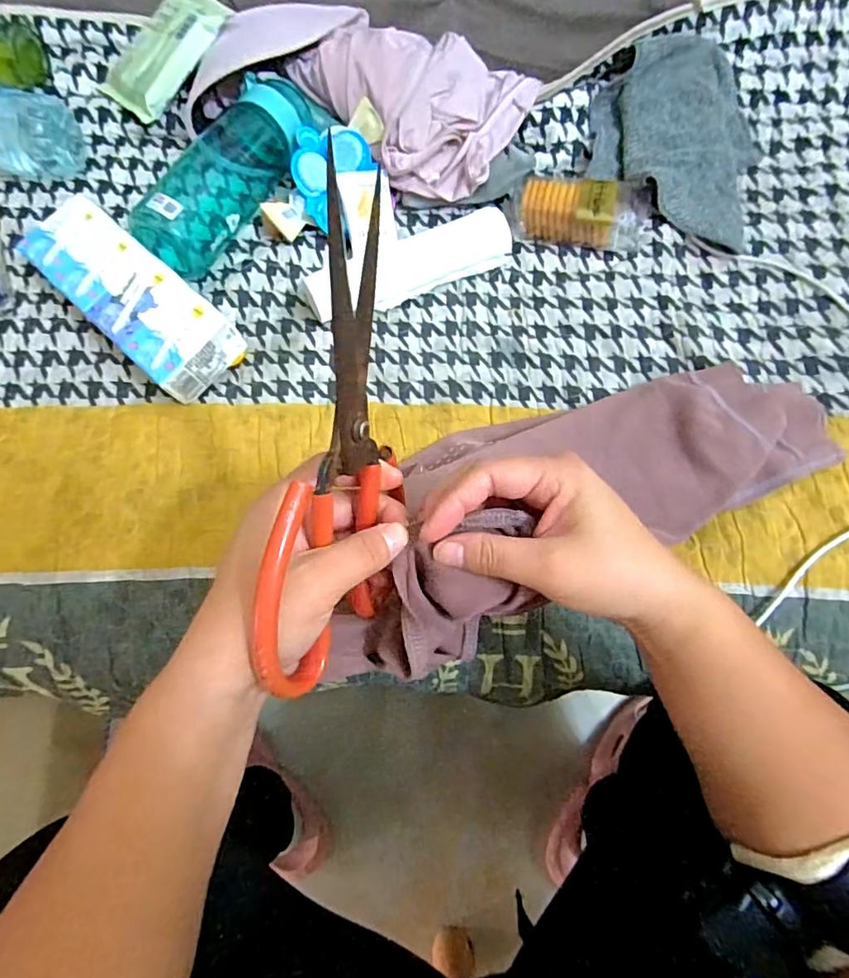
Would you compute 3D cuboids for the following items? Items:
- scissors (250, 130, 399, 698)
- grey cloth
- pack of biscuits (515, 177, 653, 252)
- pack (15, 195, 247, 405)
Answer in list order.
[{"bbox_3d":[-0.034,-0.018,0.238,0.028,0.088,0.213,11,98,6],"label":"scissors"},{"bbox_3d":[0.241,-0.343,0.504,0.158,0.039,0.214,17,70,8],"label":"grey cloth"},{"bbox_3d":[0.147,-0.254,0.490,0.121,0.043,0.049,7,69,4],"label":"pack of biscuits"},{"bbox_3d":[-0.247,-0.162,0.439,0.210,0.042,0.074,39,74,15],"label":"pack"}]

